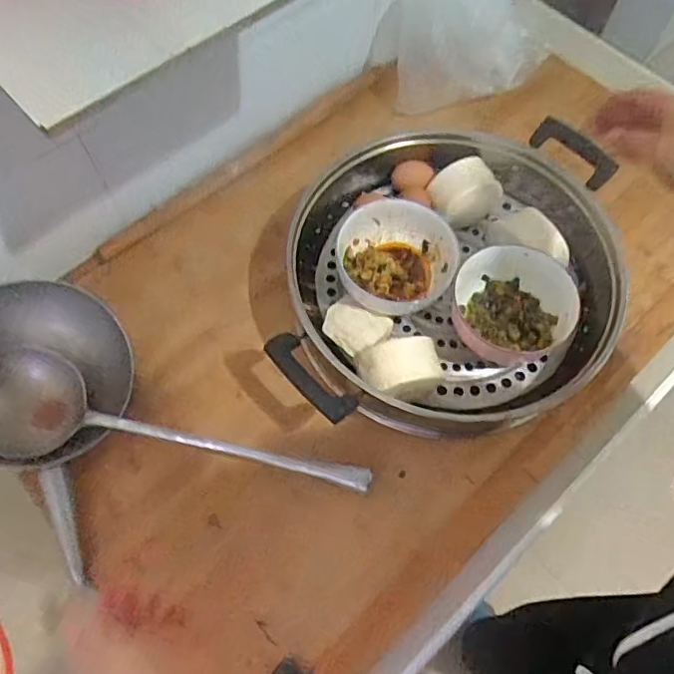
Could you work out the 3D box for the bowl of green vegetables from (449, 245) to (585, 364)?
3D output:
[{"bbox_3d":[0.202,-0.034,0.642,0.130,0.063,0.118,12,61,2],"label":"bowl of green vegetables"}]

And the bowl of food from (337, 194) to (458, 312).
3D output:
[{"bbox_3d":[0.070,-0.084,0.660,0.134,0.079,0.121,5,61,-1],"label":"bowl of food"}]

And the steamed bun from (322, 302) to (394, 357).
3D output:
[{"bbox_3d":[0.021,-0.003,0.644,0.072,0.041,0.055,21,62,7],"label":"steamed bun"}]

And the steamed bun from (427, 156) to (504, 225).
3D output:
[{"bbox_3d":[0.163,-0.183,0.707,0.078,0.065,0.073,2,61,-3],"label":"steamed bun"}]

